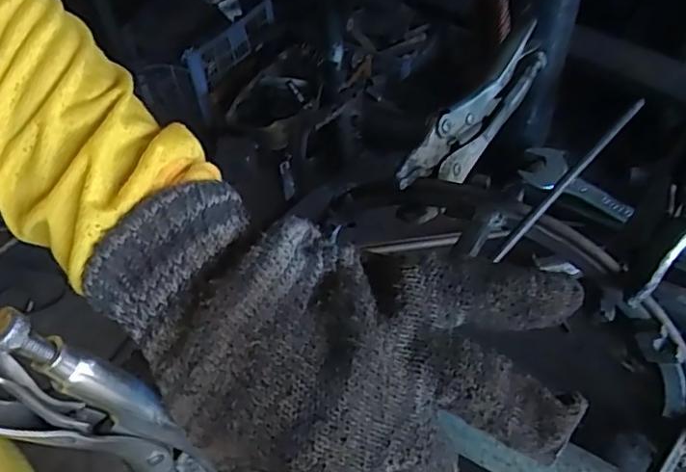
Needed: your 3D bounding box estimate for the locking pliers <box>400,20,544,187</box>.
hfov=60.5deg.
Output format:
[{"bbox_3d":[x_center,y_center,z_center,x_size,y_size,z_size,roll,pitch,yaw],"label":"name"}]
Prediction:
[{"bbox_3d":[0.085,-0.077,0.361,0.021,0.040,0.168,24,54,23],"label":"locking pliers"}]

